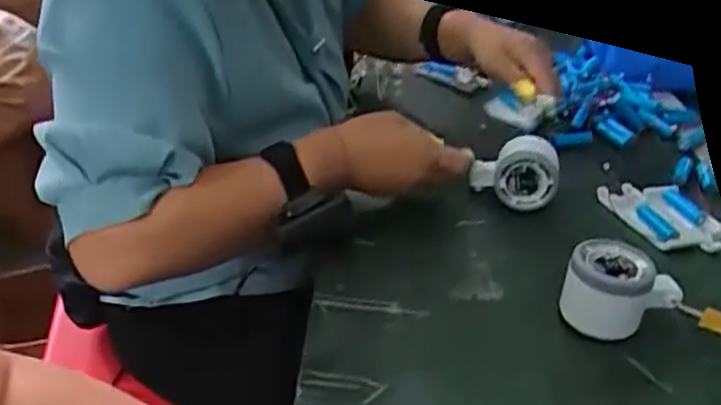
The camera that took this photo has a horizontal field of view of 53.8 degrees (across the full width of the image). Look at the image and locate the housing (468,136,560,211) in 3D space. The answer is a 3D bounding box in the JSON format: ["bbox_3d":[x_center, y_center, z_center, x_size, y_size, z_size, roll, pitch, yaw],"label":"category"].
[{"bbox_3d":[0.161,-0.035,0.741,0.086,0.063,0.067,8,28,12],"label":"housing"}]

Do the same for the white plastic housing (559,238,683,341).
[{"bbox_3d":[0.201,0.071,0.549,0.078,0.054,0.066,18,32,23],"label":"white plastic housing"}]

